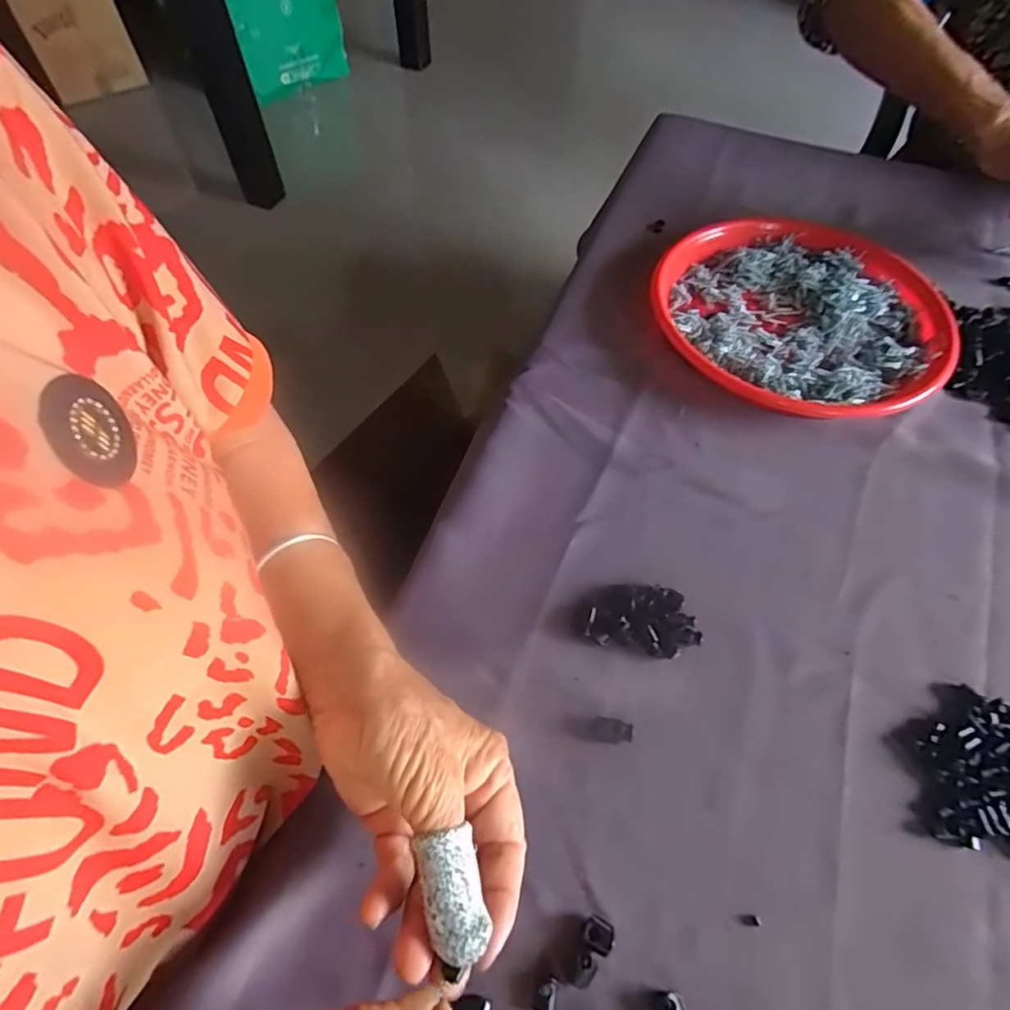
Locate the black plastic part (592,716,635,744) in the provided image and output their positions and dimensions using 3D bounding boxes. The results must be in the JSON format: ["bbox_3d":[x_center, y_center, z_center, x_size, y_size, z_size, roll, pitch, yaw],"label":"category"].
[{"bbox_3d":[0.060,0.126,0.314,0.022,0.004,0.013,6,58,6],"label":"black plastic part"}]

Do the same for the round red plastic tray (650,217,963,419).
[{"bbox_3d":[0.248,-0.162,0.479,0.229,0.036,0.220,-1,58,1],"label":"round red plastic tray"}]

